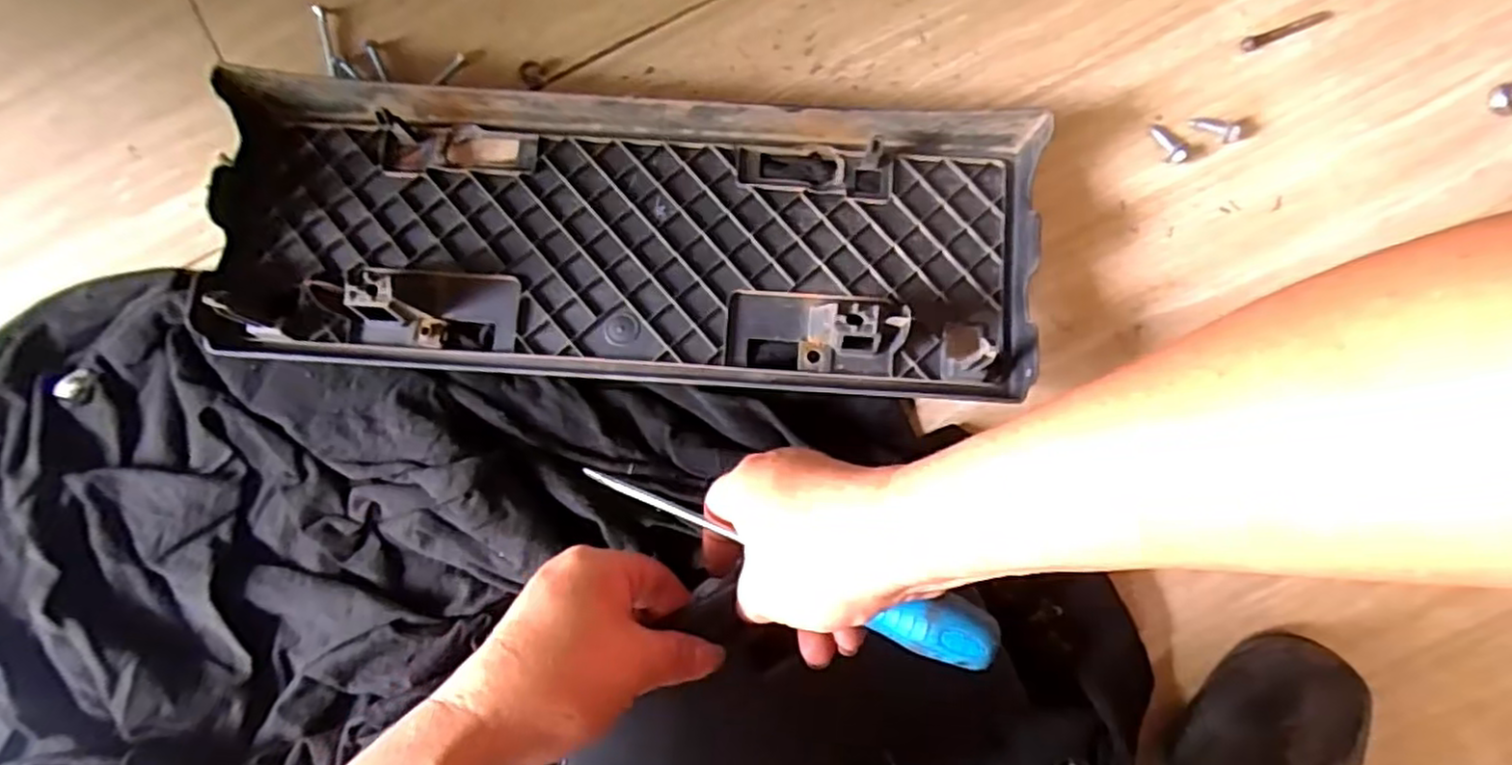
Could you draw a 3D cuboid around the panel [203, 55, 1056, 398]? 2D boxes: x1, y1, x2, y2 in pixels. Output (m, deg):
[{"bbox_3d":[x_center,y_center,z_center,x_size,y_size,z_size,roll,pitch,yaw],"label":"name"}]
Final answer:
[{"bbox_3d":[-0.075,-0.085,0.423,0.462,0.053,0.168,4,90,0],"label":"panel"}]

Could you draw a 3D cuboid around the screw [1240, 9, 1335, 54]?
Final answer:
[{"bbox_3d":[0.327,-0.218,0.446,0.059,0.004,0.009,-23,90,0],"label":"screw"}]

